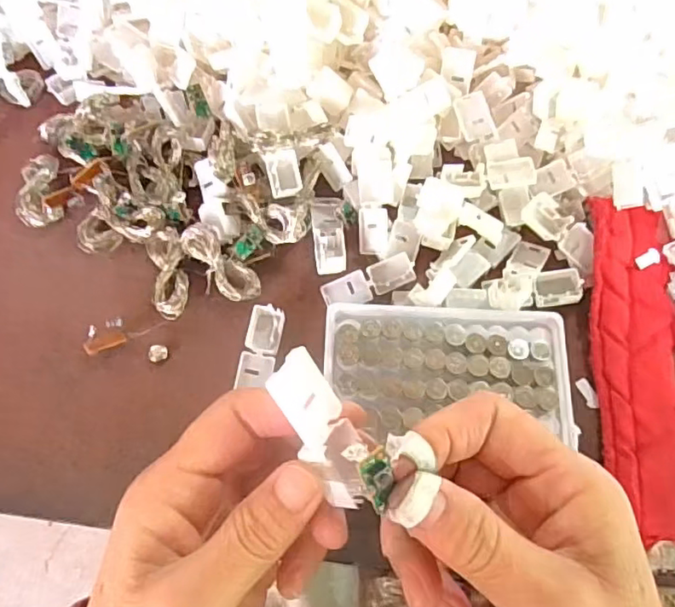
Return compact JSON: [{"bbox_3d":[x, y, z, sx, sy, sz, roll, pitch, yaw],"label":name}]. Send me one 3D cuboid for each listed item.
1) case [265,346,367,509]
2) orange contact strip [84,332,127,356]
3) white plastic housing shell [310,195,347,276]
[{"bbox_3d":[-0.006,0.044,0.196,0.021,0.013,0.059,-47,115,-44],"label":"case"},{"bbox_3d":[-0.134,0.023,0.335,0.022,0.006,0.007,-26,72,-8],"label":"orange contact strip"},{"bbox_3d":[-0.005,-0.042,0.358,0.019,0.005,0.050,-5,68,-1],"label":"white plastic housing shell"}]

